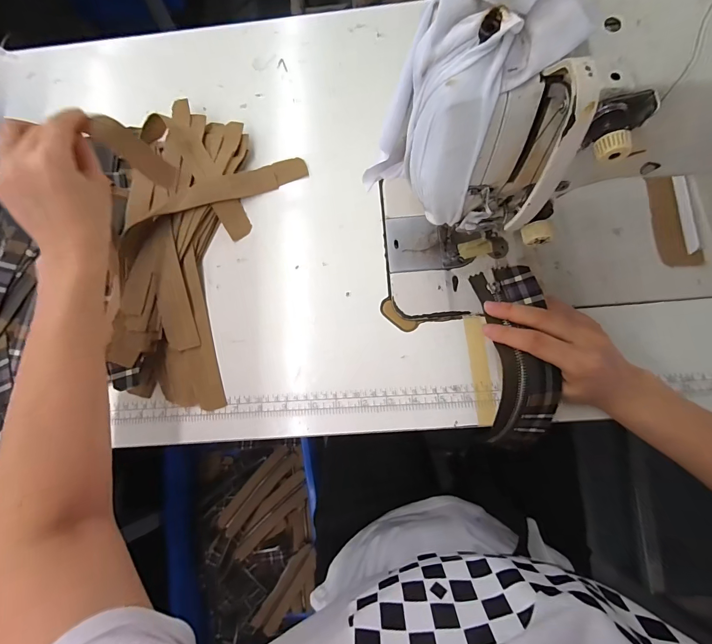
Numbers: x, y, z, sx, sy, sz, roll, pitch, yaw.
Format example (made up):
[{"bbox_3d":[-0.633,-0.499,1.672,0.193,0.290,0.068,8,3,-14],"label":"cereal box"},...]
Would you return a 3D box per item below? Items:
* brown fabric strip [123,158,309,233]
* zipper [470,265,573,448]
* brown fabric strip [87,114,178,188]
[{"bbox_3d":[-0.157,-0.150,0.407,0.206,0.017,0.032,-19,75,0],"label":"brown fabric strip"},{"bbox_3d":[0.142,0.031,0.315,0.051,0.048,0.163,-5,85,0],"label":"zipper"},{"bbox_3d":[-0.215,-0.166,0.354,0.005,0.088,0.026,20,84,25],"label":"brown fabric strip"}]

